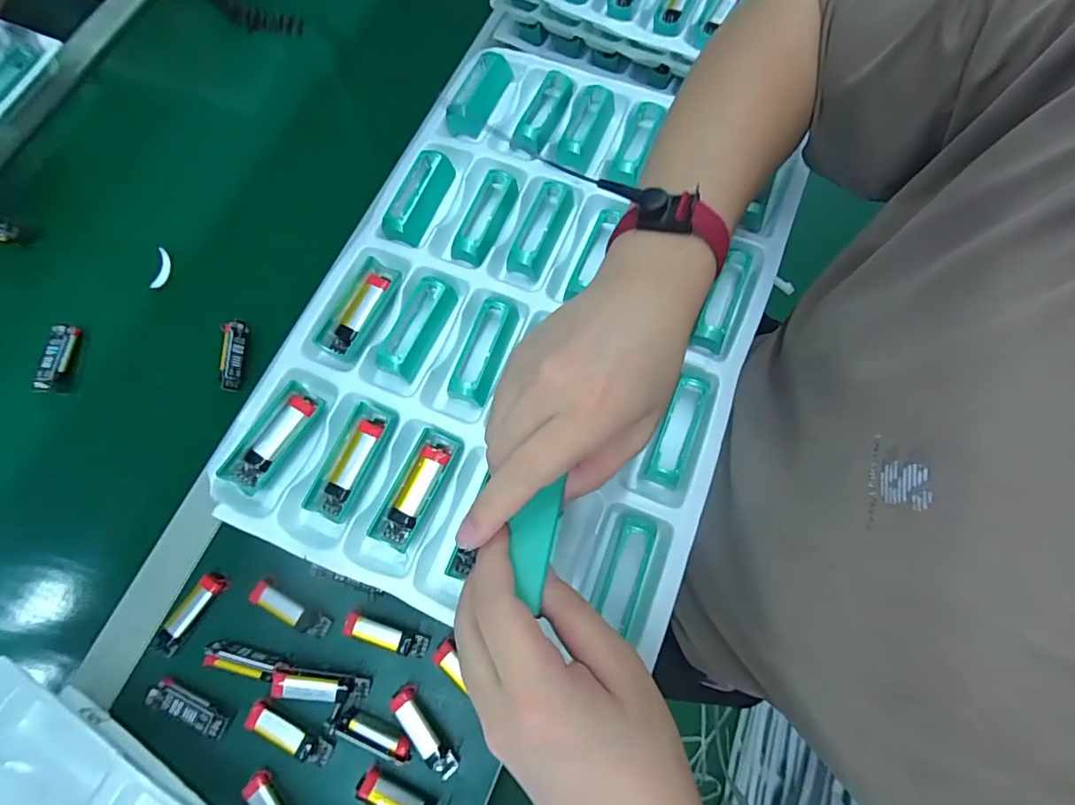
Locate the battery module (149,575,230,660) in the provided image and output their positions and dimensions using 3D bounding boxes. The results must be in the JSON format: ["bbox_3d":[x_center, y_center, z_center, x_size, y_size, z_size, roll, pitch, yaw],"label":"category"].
[{"bbox_3d":[-0.281,0.170,0.400,0.021,0.010,0.068,33,77,9],"label":"battery module"}]

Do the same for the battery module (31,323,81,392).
[{"bbox_3d":[-0.457,-0.043,0.471,0.020,0.012,0.065,6,72,2],"label":"battery module"}]

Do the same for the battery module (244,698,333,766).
[{"bbox_3d":[-0.187,0.249,0.376,0.069,0.010,0.020,24,75,7],"label":"battery module"}]

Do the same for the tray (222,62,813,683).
[{"bbox_3d":[-0.004,-0.074,0.379,0.315,0.030,0.444,22,73,7],"label":"tray"}]

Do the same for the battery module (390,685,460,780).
[{"bbox_3d":[-0.087,0.249,0.373,0.019,0.015,0.070,-37,77,-10],"label":"battery module"}]

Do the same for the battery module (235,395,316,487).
[{"bbox_3d":[-0.183,0.025,0.345,0.017,0.008,0.070,33,77,9],"label":"battery module"}]

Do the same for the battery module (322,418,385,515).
[{"bbox_3d":[-0.127,0.042,0.343,0.017,0.010,0.070,22,75,7],"label":"battery module"}]

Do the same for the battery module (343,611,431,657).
[{"bbox_3d":[-0.120,0.185,0.395,0.067,0.013,0.018,17,75,5],"label":"battery module"}]

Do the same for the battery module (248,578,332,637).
[{"bbox_3d":[-0.199,0.166,0.400,0.070,0.017,0.017,26,76,8],"label":"battery module"}]

